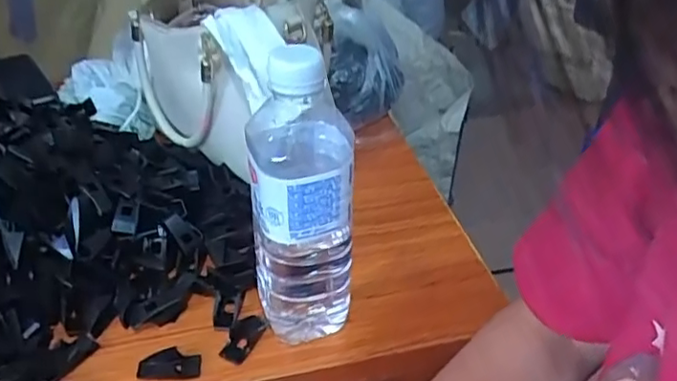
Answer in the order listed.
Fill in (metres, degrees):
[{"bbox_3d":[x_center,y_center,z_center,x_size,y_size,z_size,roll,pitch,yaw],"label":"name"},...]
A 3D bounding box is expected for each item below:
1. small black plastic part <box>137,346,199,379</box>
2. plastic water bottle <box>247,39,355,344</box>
[{"bbox_3d":[-0.118,0.121,0.423,0.043,0.005,0.021,0,69,-2],"label":"small black plastic part"},{"bbox_3d":[-0.023,0.010,0.396,0.066,0.211,0.067,-1,38,-5],"label":"plastic water bottle"}]

